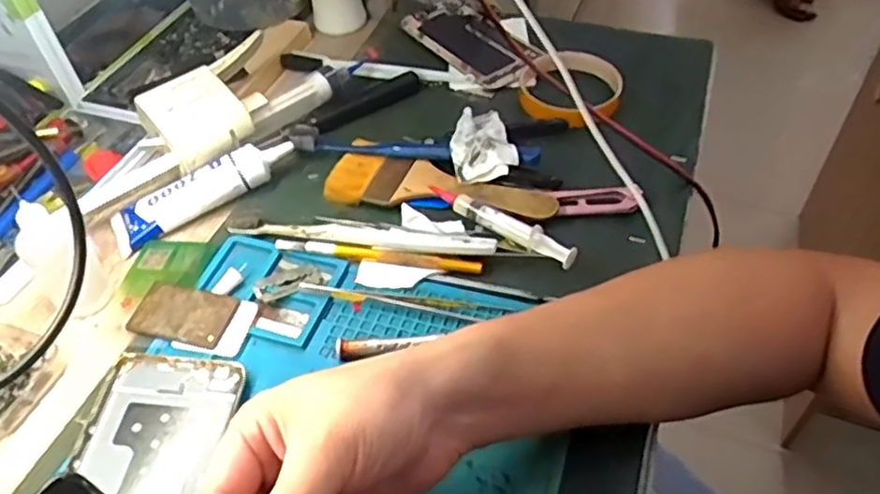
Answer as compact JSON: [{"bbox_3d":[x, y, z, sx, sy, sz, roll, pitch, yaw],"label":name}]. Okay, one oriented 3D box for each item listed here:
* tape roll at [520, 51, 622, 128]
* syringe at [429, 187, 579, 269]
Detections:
[{"bbox_3d":[0.102,-0.128,0.542,0.083,0.018,0.081,-1,48,2],"label":"tape roll"},{"bbox_3d":[0.040,-0.017,0.451,0.114,0.016,0.012,30,56,26],"label":"syringe"}]

